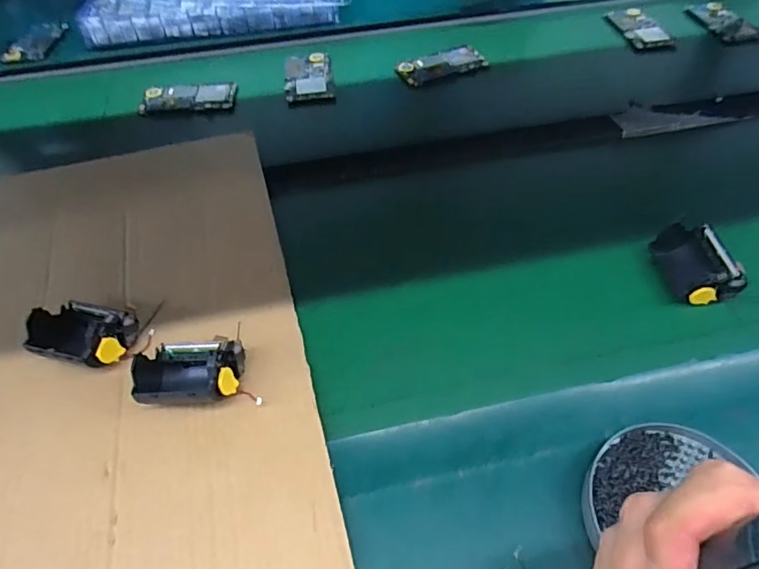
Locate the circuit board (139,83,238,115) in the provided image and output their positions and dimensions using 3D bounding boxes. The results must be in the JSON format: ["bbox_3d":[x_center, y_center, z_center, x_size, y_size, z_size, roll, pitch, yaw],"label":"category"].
[{"bbox_3d":[-0.253,-0.250,0.687,0.121,0.005,0.057,-5,54,-4],"label":"circuit board"}]

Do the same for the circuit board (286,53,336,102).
[{"bbox_3d":[-0.099,-0.290,0.718,0.063,0.006,0.118,-5,50,-3],"label":"circuit board"}]

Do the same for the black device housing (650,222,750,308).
[{"bbox_3d":[0.283,-0.020,0.462,0.046,0.032,0.073,-4,50,-2],"label":"black device housing"}]

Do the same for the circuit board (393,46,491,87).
[{"bbox_3d":[0.087,-0.313,0.730,0.125,0.011,0.061,-19,52,-15],"label":"circuit board"}]

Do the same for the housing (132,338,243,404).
[{"bbox_3d":[-0.145,0.064,0.388,0.074,0.047,0.052,1,50,2],"label":"housing"}]

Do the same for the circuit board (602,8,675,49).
[{"bbox_3d":[0.398,-0.393,0.789,0.064,0.011,0.113,-5,50,-3],"label":"circuit board"}]

